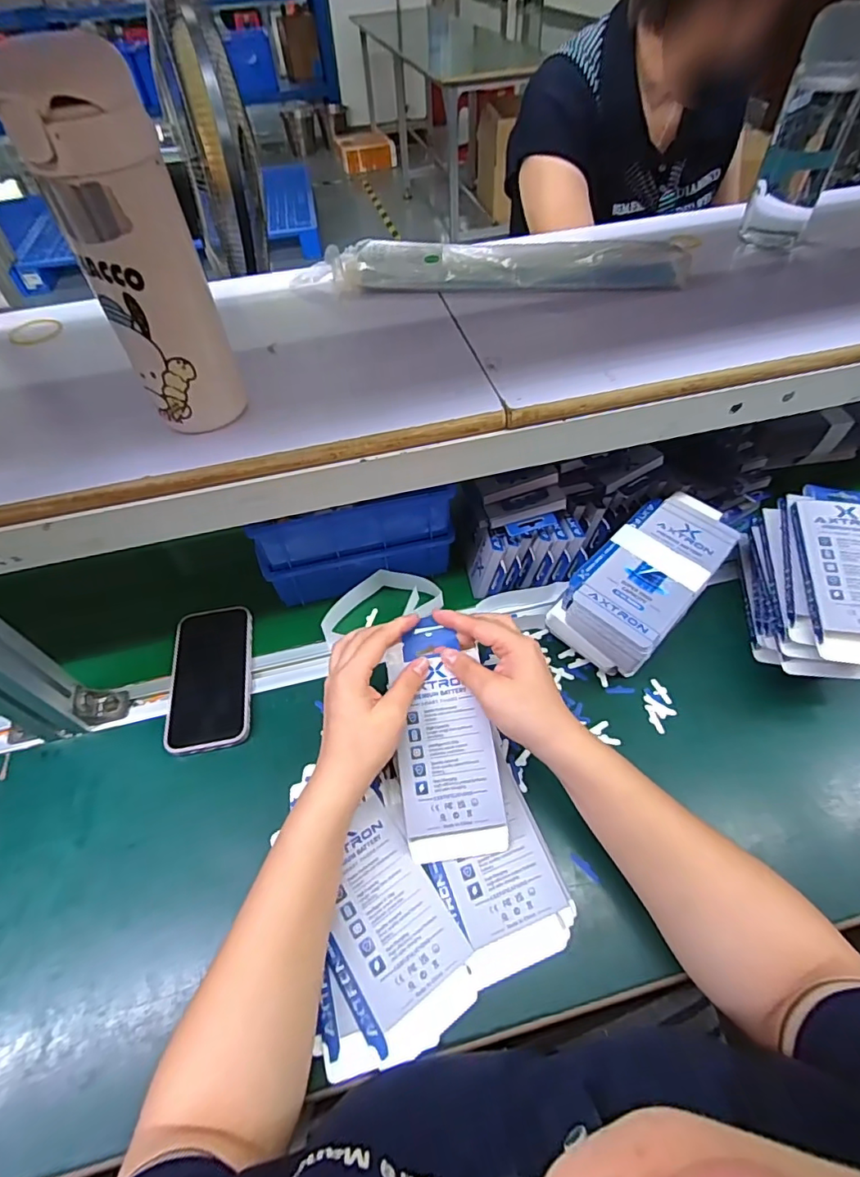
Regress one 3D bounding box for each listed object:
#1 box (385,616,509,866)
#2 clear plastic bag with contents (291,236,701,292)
[{"bbox_3d":[0.011,0.121,0.428,0.077,0.021,0.182,-9,77,-4],"label":"box"},{"bbox_3d":[0.058,-0.313,0.508,0.364,0.025,0.071,1,52,4],"label":"clear plastic bag with contents"}]

